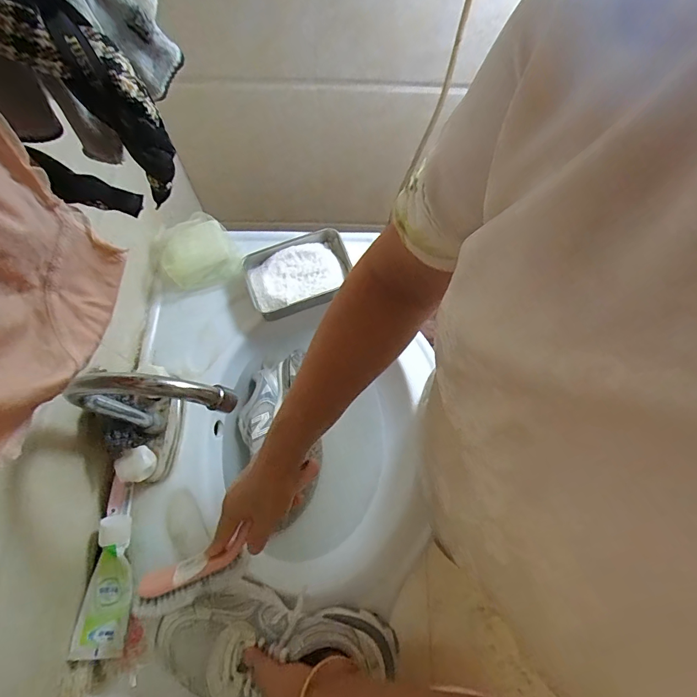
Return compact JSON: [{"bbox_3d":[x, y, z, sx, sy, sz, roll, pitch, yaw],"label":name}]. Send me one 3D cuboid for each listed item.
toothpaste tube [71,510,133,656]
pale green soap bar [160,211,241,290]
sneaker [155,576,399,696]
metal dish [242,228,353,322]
[{"bbox_3d":[-0.275,0.269,0.462,0.052,0.037,0.144,4,71,0],"label":"toothpaste tube"},{"bbox_3d":[-0.222,-0.147,0.606,0.097,0.048,0.107,-22,73,-8],"label":"pale green soap bar"},{"bbox_3d":[-0.070,0.304,0.399,0.234,0.081,0.120,0,71,-2],"label":"sneaker"},{"bbox_3d":[-0.069,-0.105,0.597,0.150,0.048,0.102,-21,73,-8],"label":"metal dish"}]

